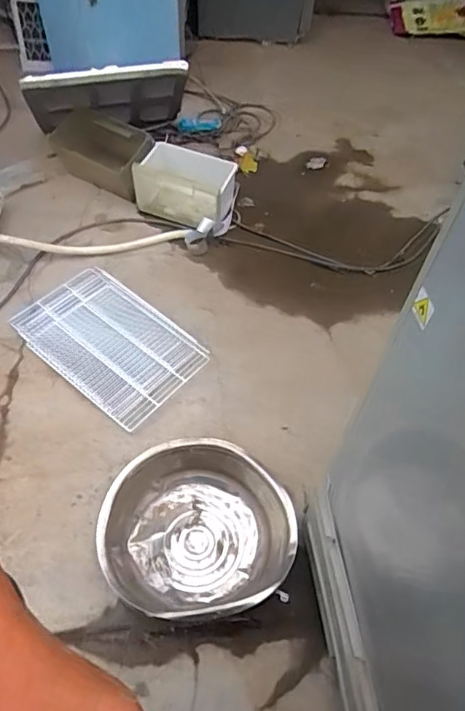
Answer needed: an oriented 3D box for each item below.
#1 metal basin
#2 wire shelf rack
[{"bbox_3d":[-0.089,0.423,1.291,0.453,0.160,0.404,-8,54,-10],"label":"metal basin"},{"bbox_3d":[-0.412,-0.057,1.717,0.618,0.051,0.388,35,58,20],"label":"wire shelf rack"}]

